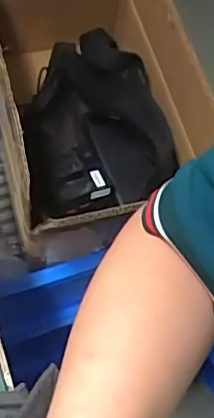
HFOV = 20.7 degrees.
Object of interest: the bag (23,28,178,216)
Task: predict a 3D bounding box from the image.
[{"bbox_3d":[-0.019,-0.118,0.722,0.161,0.096,0.233,-7,50,-7],"label":"bag"}]

